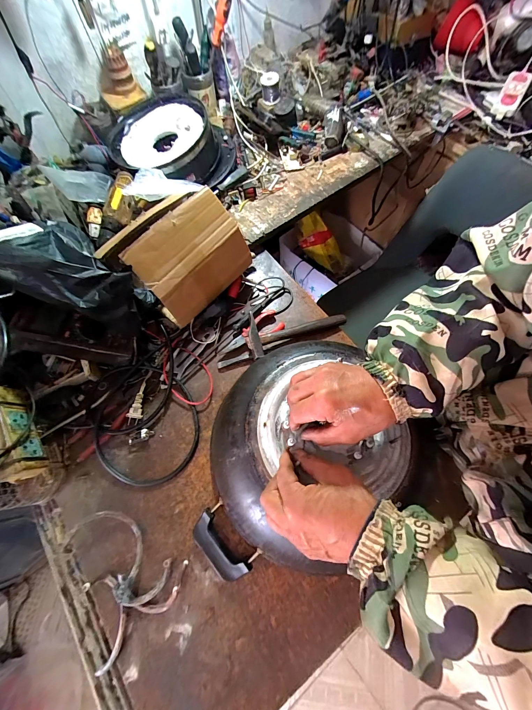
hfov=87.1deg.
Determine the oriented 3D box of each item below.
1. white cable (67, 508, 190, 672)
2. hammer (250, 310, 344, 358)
[{"bbox_3d":[-0.223,0.326,0.397,0.174,0.044,0.158,32,77,11],"label":"white cable"},{"bbox_3d":[0.058,-0.065,0.558,0.200,0.036,0.087,-21,73,-4],"label":"hammer"}]

